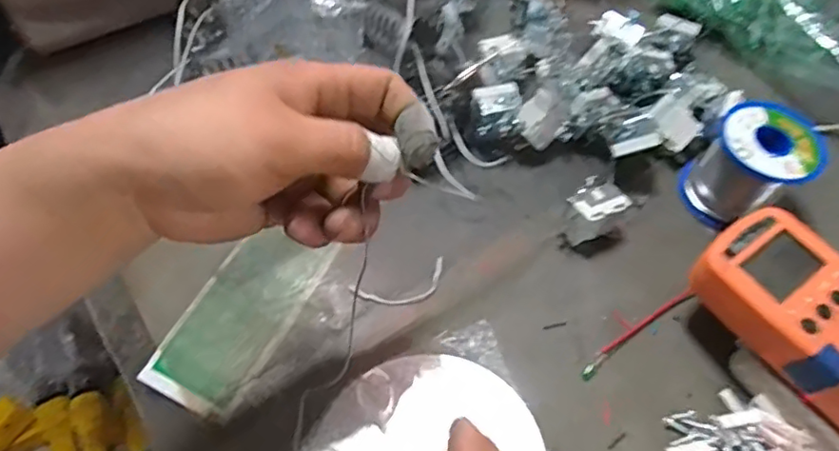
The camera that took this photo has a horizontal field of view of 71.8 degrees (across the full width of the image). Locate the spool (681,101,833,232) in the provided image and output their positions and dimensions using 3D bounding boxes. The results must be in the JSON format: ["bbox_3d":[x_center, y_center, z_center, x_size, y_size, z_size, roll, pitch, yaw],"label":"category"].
[{"bbox_3d":[0.225,-0.041,0.398,0.063,0.063,0.060,1,59,-1],"label":"spool"}]

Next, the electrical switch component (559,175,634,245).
[{"bbox_3d":[0.115,-0.007,0.389,0.042,0.036,0.029,-39,68,-22],"label":"electrical switch component"}]

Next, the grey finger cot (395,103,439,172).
[{"bbox_3d":[-0.001,-0.037,0.237,0.015,0.011,0.025,-11,60,-9],"label":"grey finger cot"}]

